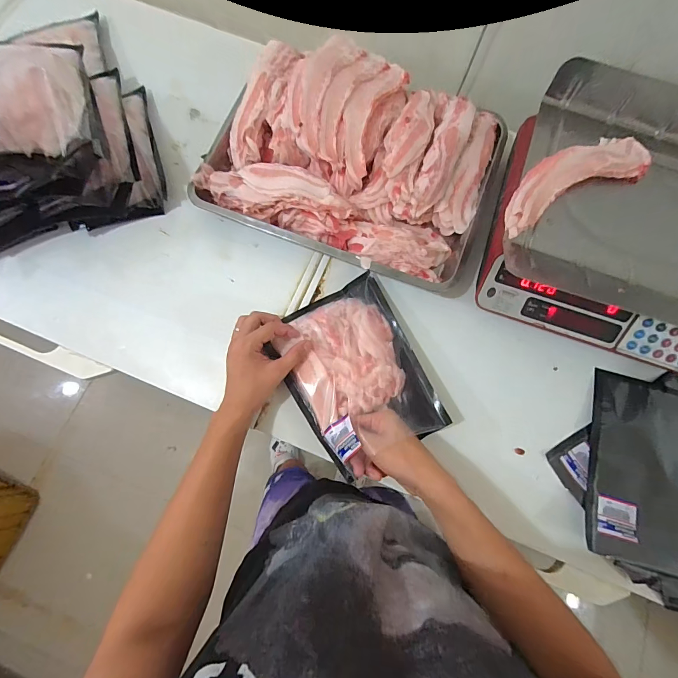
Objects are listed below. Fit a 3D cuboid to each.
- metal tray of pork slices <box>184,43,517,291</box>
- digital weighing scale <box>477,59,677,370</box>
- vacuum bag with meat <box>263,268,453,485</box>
[{"bbox_3d":[0.022,-0.287,0.556,0.433,0.085,0.322,21,75,4],"label":"metal tray of pork slices"},{"bbox_3d":[0.407,-0.156,0.513,0.341,0.120,0.355,19,75,4],"label":"digital weighing scale"},{"bbox_3d":[0.025,0.042,0.508,0.184,0.058,0.235,-29,81,-5],"label":"vacuum bag with meat"}]

